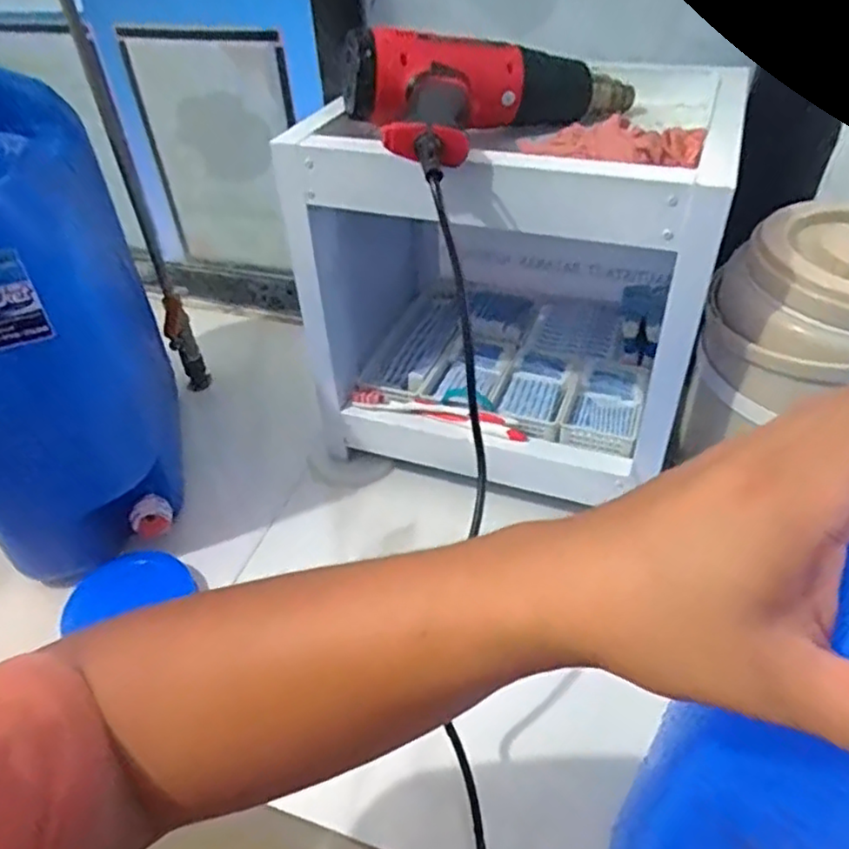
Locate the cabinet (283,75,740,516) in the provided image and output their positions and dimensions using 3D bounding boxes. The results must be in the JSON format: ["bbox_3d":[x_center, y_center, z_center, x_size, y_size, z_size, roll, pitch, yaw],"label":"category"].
[{"bbox_3d":[0.093,-0.157,0.666,0.351,0.291,0.287,18,47,22],"label":"cabinet"}]

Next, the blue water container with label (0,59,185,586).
[{"bbox_3d":[-0.366,-0.106,0.623,0.169,0.360,0.289,-14,43,-11],"label":"blue water container with label"}]

